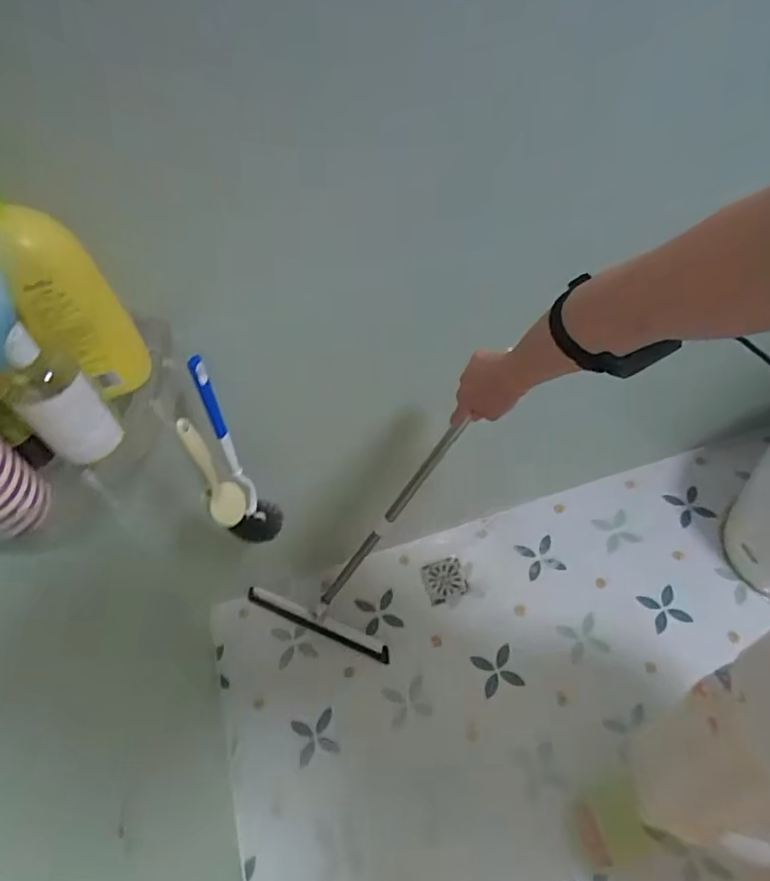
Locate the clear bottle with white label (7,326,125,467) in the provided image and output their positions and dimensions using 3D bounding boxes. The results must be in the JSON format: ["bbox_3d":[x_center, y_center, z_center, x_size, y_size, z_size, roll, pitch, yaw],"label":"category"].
[{"bbox_3d":[-0.318,-0.047,0.531,0.065,0.153,0.072,-40,62,-21],"label":"clear bottle with white label"}]

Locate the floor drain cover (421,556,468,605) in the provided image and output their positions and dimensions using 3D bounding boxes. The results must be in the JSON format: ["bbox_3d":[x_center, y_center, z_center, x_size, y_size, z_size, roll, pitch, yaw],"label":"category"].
[{"bbox_3d":[0.138,0.325,1.309,0.095,0.004,0.095,-16,56,-7],"label":"floor drain cover"}]

